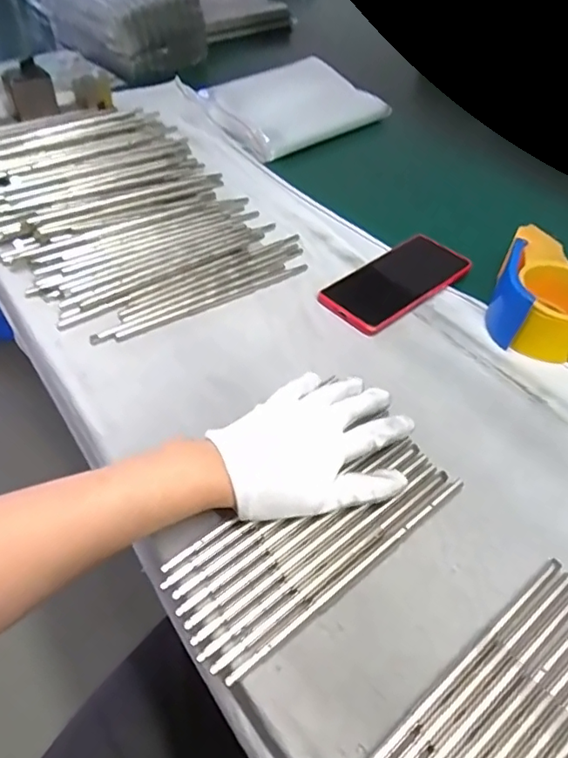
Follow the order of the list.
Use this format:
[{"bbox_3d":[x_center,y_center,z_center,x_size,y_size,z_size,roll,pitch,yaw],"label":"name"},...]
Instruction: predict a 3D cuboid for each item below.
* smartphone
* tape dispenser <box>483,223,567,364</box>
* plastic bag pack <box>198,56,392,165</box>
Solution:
[{"bbox_3d":[0.115,-0.102,0.579,0.158,0.007,0.079,-34,57,-26],"label":"smartphone"},{"bbox_3d":[0.255,-0.083,0.533,0.100,0.053,0.118,21,49,17],"label":"tape dispenser"},{"bbox_3d":[0.029,-0.403,0.814,0.251,0.048,0.164,-26,54,-21],"label":"plastic bag pack"}]

